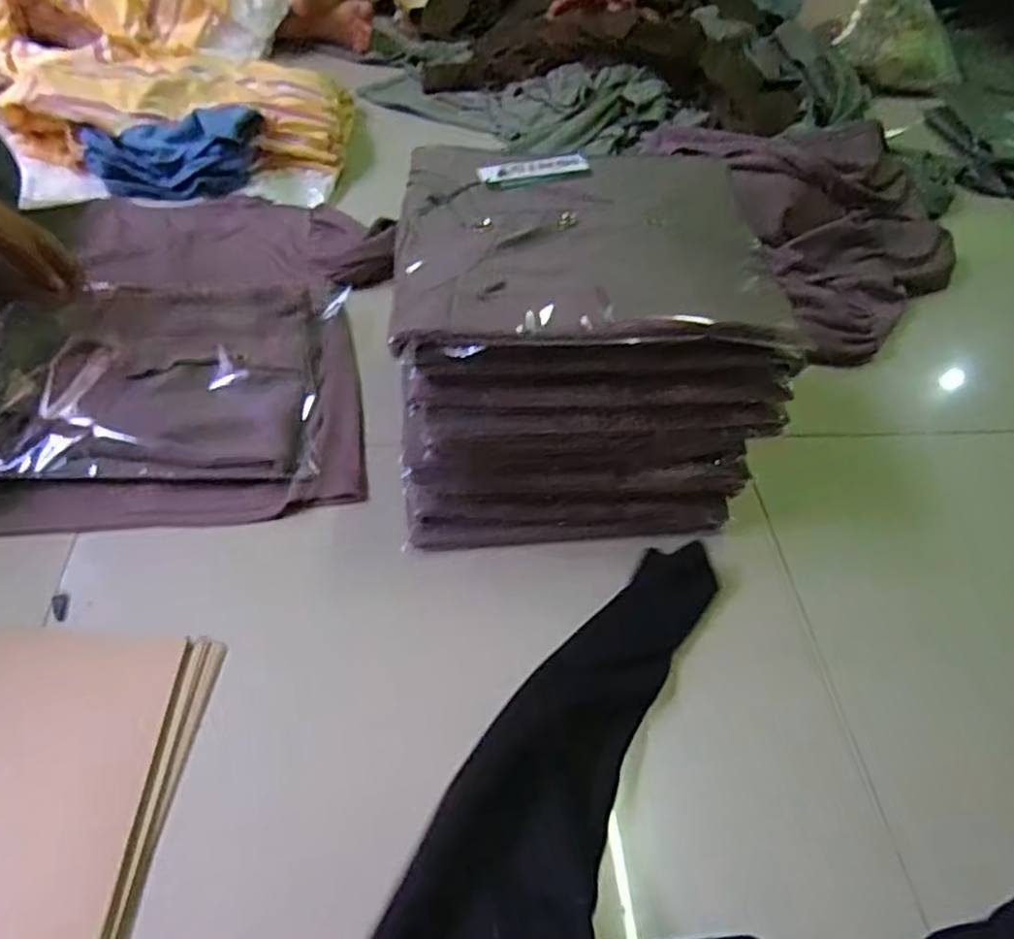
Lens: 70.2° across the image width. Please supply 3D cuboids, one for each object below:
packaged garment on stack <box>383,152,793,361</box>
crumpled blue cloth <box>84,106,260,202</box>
[{"bbox_3d":[0.054,-0.178,0.537,0.261,0.030,0.224,2,50,-3],"label":"packaged garment on stack"},{"bbox_3d":[-0.421,-0.398,0.905,0.220,0.074,0.075,-2,50,-6],"label":"crumpled blue cloth"}]

